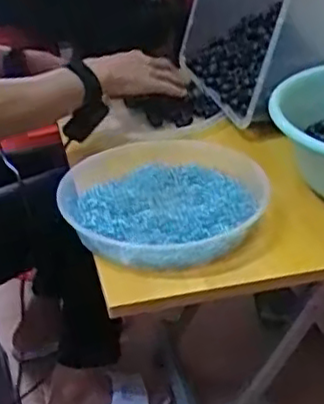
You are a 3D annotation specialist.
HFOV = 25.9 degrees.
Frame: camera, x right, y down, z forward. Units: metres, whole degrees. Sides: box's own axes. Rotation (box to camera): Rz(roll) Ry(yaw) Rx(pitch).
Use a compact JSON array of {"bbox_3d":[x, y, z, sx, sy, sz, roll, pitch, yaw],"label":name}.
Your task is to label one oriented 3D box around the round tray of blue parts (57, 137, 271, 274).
[{"bbox_3d":[0.000,-0.005,0.780,0.211,0.054,0.222,-2,31,1],"label":"round tray of blue parts"}]

